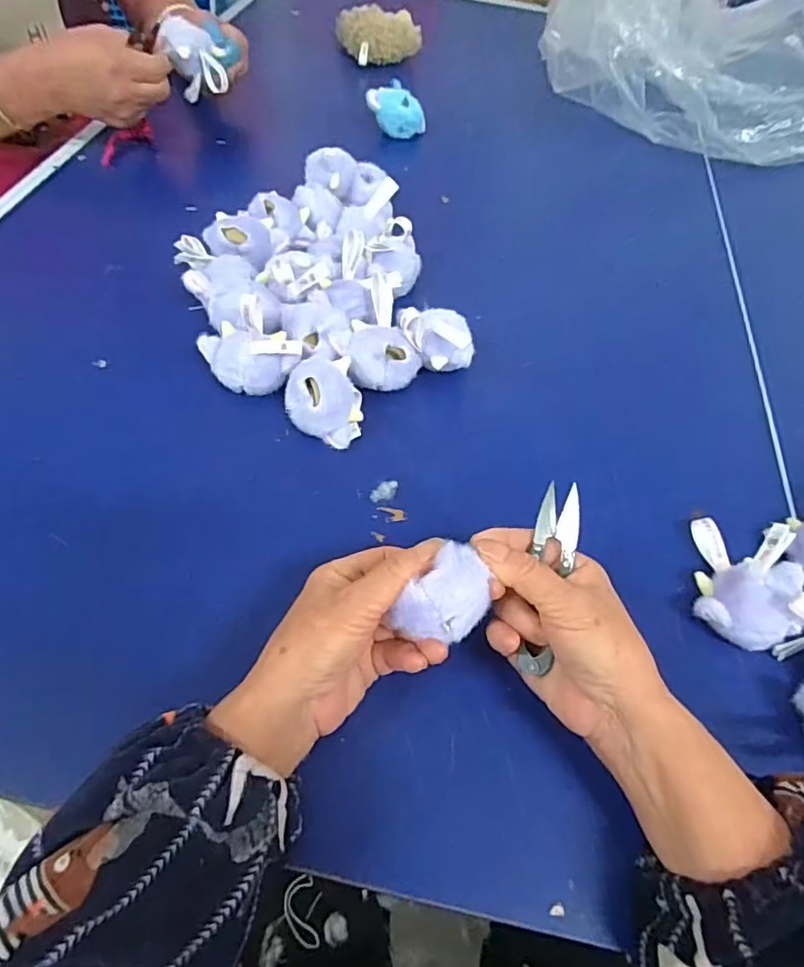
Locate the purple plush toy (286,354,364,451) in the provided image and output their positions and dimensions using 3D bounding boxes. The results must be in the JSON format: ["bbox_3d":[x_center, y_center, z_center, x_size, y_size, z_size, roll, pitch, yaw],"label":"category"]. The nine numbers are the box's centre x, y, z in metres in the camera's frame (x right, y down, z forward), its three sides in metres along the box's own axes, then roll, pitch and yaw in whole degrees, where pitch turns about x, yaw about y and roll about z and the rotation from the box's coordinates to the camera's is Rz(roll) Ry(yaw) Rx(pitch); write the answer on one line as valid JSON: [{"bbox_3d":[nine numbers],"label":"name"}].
[{"bbox_3d":[-0.060,-0.066,0.425,0.058,0.045,0.067,0,56,-5],"label":"purple plush toy"}]

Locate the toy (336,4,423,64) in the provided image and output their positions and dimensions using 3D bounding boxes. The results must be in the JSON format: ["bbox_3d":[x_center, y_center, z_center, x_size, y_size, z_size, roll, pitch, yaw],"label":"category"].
[{"bbox_3d":[-0.034,-0.669,0.826,0.106,0.060,0.081,-23,61,-19],"label":"toy"}]

